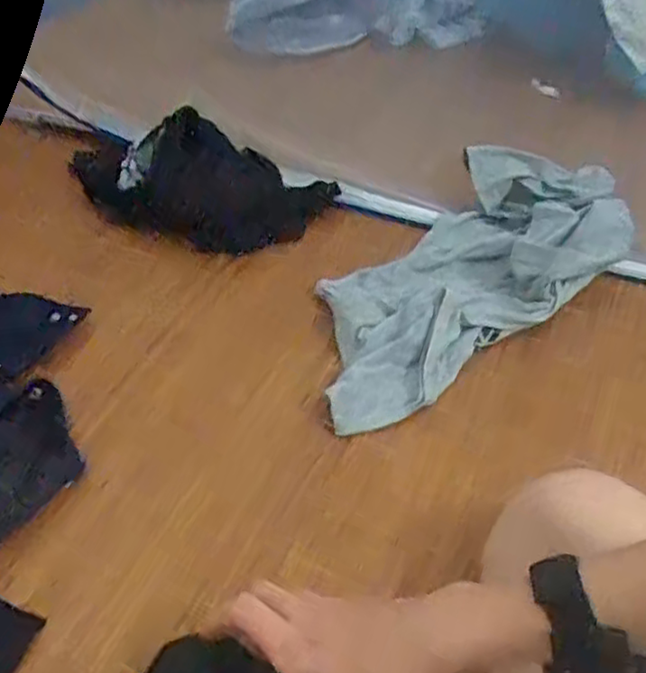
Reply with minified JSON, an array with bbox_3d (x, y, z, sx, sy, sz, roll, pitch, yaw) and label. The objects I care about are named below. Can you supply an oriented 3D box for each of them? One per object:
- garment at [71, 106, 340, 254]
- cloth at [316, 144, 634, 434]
[{"bbox_3d":[-0.144,-0.191,0.807,0.293,0.110,0.074,12,46,12],"label":"garment"},{"bbox_3d":[0.139,-0.065,0.695,0.376,0.105,0.172,-32,52,-28],"label":"cloth"}]

